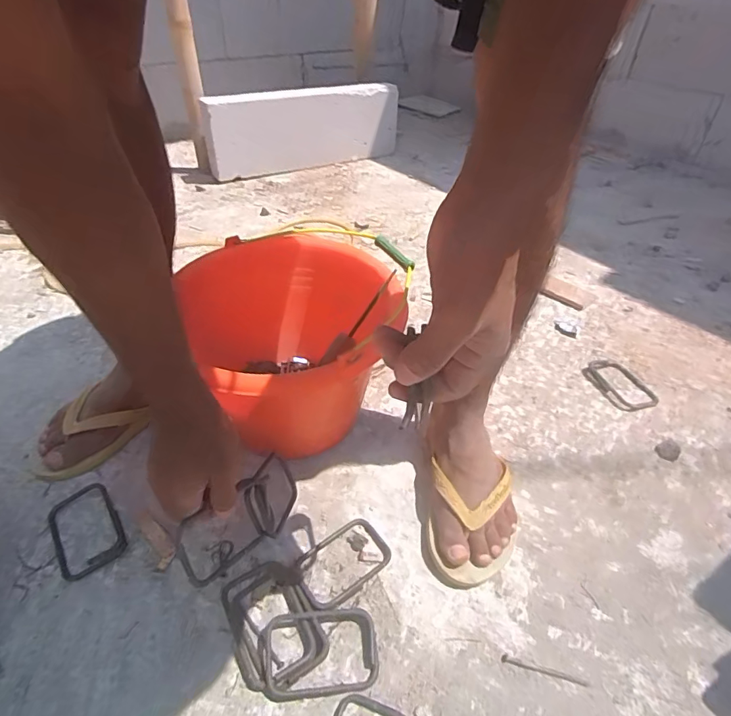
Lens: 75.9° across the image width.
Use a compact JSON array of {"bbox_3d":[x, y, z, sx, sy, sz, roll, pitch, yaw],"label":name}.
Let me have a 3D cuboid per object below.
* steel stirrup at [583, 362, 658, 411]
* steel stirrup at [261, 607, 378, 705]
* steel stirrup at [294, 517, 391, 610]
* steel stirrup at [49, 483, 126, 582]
[{"bbox_3d":[0.401,0.041,0.744,0.078,0.007,0.115,-7,42,-11],"label":"steel stirrup"},{"bbox_3d":[-0.045,0.278,0.446,0.111,0.017,0.072,-3,42,-6],"label":"steel stirrup"},{"bbox_3d":[-0.024,0.221,0.511,0.103,0.014,0.066,-27,49,-29],"label":"steel stirrup"},{"bbox_3d":[-0.318,0.191,0.530,0.067,0.014,0.109,-25,48,-27],"label":"steel stirrup"}]

